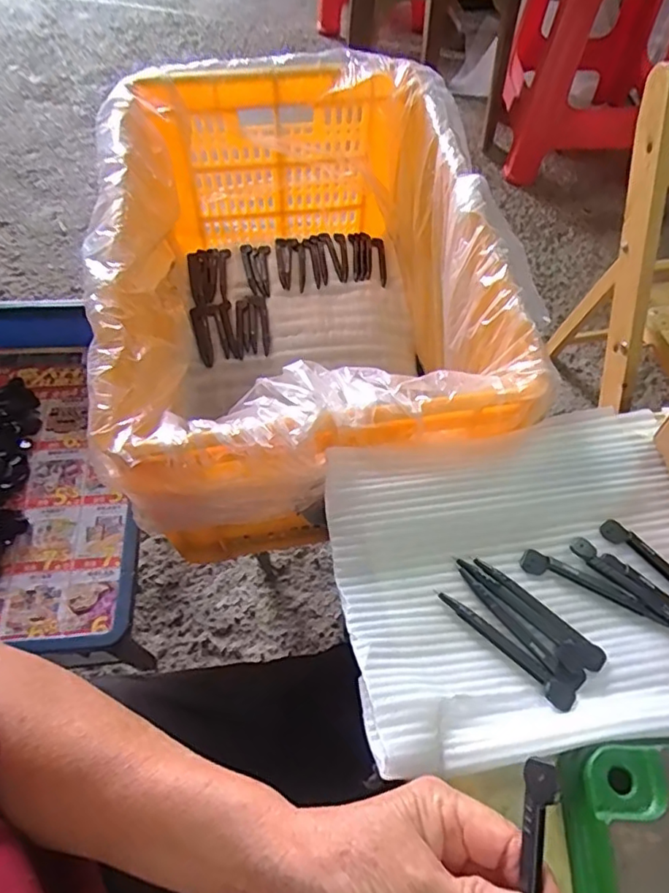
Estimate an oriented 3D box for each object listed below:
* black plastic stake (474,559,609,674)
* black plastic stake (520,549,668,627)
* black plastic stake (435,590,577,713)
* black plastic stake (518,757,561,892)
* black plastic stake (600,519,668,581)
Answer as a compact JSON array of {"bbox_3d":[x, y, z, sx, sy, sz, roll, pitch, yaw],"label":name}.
[{"bbox_3d":[0.135,0.108,0.380,0.098,0.004,0.015,41,66,20],"label":"black plastic stake"},{"bbox_3d":[0.177,0.095,0.392,0.097,0.006,0.017,22,61,11],"label":"black plastic stake"},{"bbox_3d":[0.108,0.127,0.368,0.100,0.008,0.015,41,66,20],"label":"black plastic stake"},{"bbox_3d":[0.081,0.180,0.231,0.012,0.010,0.097,10,69,4],"label":"black plastic stake"},{"bbox_3d":[0.231,0.086,0.400,0.018,0.005,0.097,-40,68,-22],"label":"black plastic stake"}]

